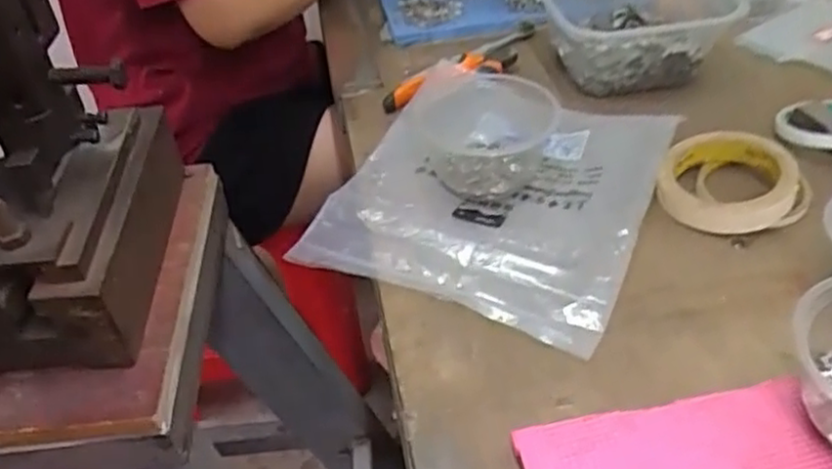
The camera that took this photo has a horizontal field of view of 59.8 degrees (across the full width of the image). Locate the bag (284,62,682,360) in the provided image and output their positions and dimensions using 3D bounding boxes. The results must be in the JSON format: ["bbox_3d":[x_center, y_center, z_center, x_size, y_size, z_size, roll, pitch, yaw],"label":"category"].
[{"bbox_3d":[0.064,-0.050,0.585,0.240,0.037,0.267,15,45,23],"label":"bag"}]

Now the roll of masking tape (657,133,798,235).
[{"bbox_3d":[0.244,-0.045,0.561,0.094,0.031,0.097,-4,41,3],"label":"roll of masking tape"}]

